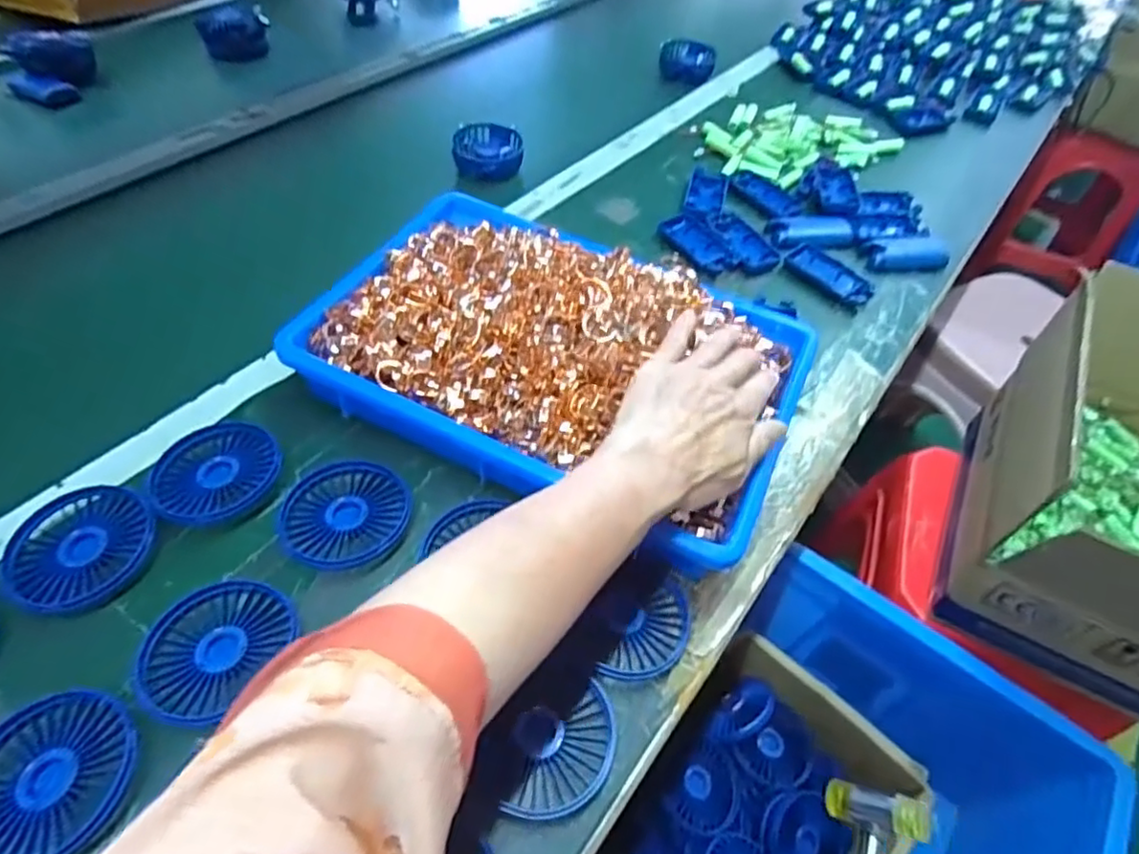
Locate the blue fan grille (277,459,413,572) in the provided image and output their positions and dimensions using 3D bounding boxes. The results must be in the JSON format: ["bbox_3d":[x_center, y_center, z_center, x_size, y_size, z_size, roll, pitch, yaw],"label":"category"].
[{"bbox_3d":[-0.157,0.061,0.442,0.088,0.017,0.084,2,51,-3],"label":"blue fan grille"}]

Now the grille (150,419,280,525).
[{"bbox_3d":[-0.258,0.032,0.452,0.084,0.014,0.083,2,51,-3],"label":"grille"}]

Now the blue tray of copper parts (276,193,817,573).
[{"bbox_3d":[-0.006,-0.068,0.487,0.358,0.074,0.248,21,53,12],"label":"blue tray of copper parts"}]

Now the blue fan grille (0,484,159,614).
[{"bbox_3d":[-0.324,0.077,0.410,0.086,0.012,0.083,2,51,-3],"label":"blue fan grille"}]

